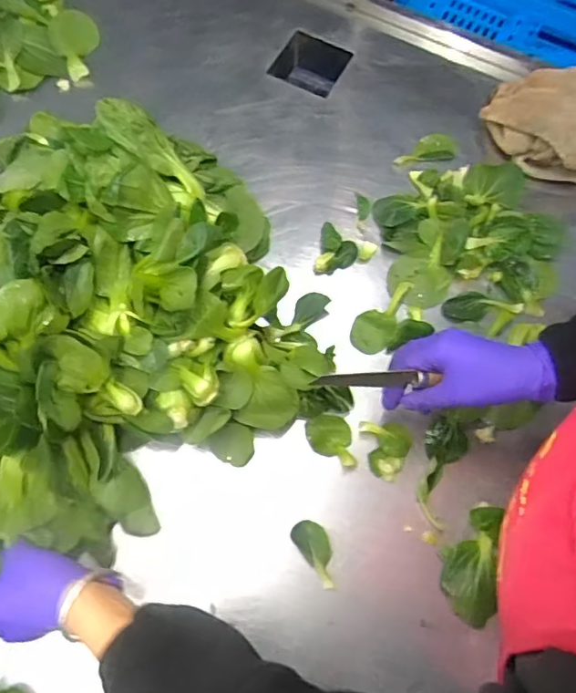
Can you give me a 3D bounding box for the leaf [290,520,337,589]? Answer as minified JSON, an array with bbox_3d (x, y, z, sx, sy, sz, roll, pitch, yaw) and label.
[{"bbox_3d":[0.032,0.213,0.577,0.033,0.004,0.070,-33,73,-14],"label":"leaf"}]

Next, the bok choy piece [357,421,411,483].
[{"bbox_3d":[0.113,0.113,0.612,0.054,0.016,0.064,-11,69,-6],"label":"bok choy piece"}]

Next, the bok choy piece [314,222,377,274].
[{"bbox_3d":[0.072,-0.118,0.699,0.070,0.025,0.058,14,69,4],"label":"bok choy piece"}]

